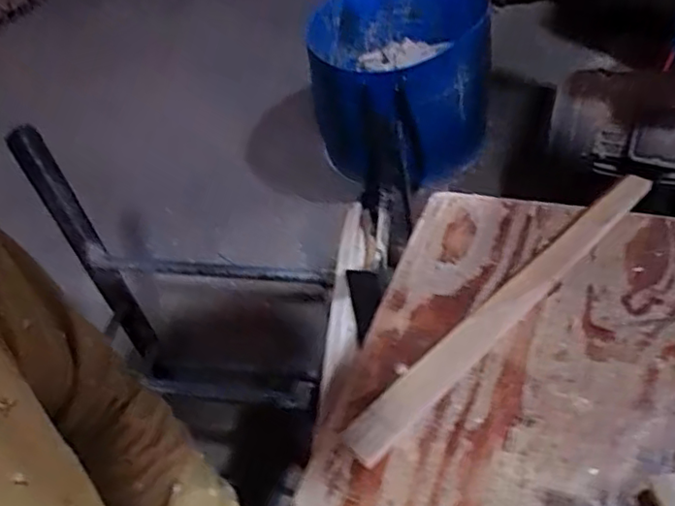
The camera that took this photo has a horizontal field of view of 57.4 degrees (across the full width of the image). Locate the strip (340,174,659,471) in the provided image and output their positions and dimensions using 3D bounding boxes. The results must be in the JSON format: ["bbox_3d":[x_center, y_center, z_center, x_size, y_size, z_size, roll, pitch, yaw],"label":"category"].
[{"bbox_3d":[0.198,0.046,0.682,0.501,0.016,0.044,-37,51,-25],"label":"strip"}]

